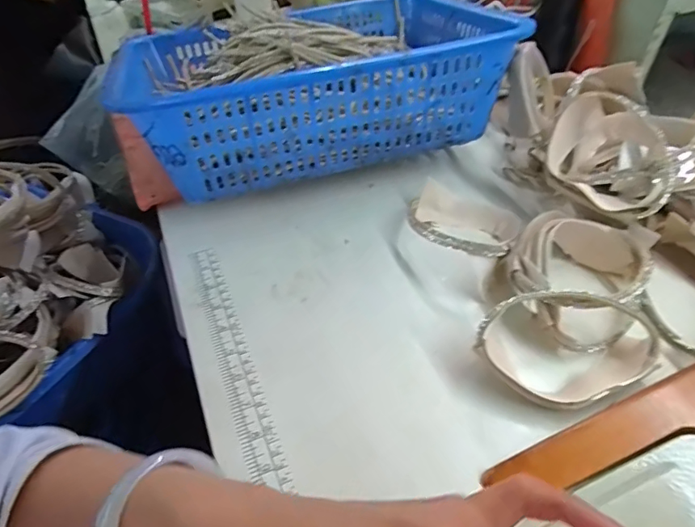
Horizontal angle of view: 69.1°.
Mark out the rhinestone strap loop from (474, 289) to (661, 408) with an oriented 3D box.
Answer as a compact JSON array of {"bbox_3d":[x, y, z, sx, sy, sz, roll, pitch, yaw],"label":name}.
[{"bbox_3d":[0.161,0.062,0.372,0.131,0.044,0.076,-1,46,0],"label":"rhinestone strap loop"}]

